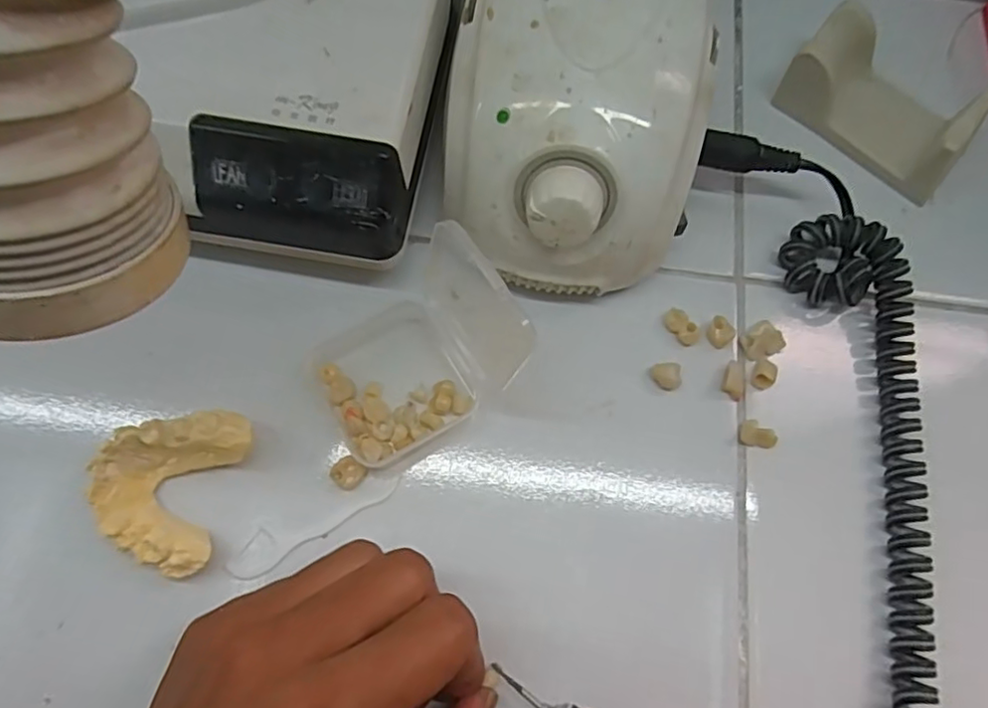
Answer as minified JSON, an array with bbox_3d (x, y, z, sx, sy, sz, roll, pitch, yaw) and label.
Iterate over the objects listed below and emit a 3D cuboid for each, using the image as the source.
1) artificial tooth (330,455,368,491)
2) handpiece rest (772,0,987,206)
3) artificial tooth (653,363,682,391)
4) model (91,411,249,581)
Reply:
[{"bbox_3d":[-0.058,0.048,0.241,0.012,0.006,0.012,1,72,-3],"label":"artificial tooth"},{"bbox_3d":[0.186,-0.122,0.292,0.086,0.030,0.054,38,74,9],"label":"handpiece rest"},{"bbox_3d":[0.075,0.010,0.259,0.013,0.008,0.011,-3,72,-4],"label":"artificial tooth"},{"bbox_3d":[-0.123,0.048,0.230,0.047,0.023,0.060,18,72,3],"label":"model"}]

